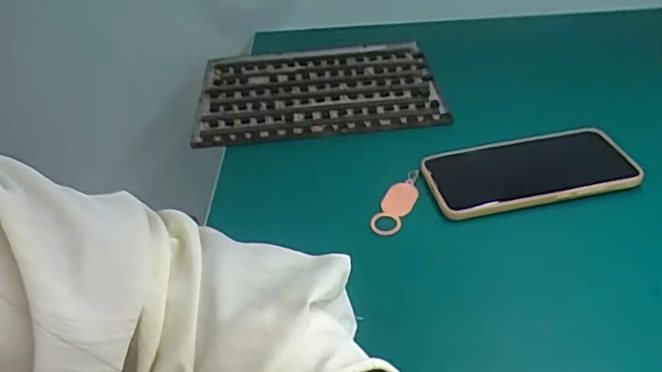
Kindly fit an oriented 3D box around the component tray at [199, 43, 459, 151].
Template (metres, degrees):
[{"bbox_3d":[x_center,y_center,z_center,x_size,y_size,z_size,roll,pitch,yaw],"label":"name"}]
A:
[{"bbox_3d":[-0.016,-0.099,0.593,0.240,0.017,0.164,-5,38,1],"label":"component tray"}]

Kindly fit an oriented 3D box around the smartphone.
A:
[{"bbox_3d":[0.162,-0.016,0.462,0.165,0.010,0.077,-11,38,-6],"label":"smartphone"}]

